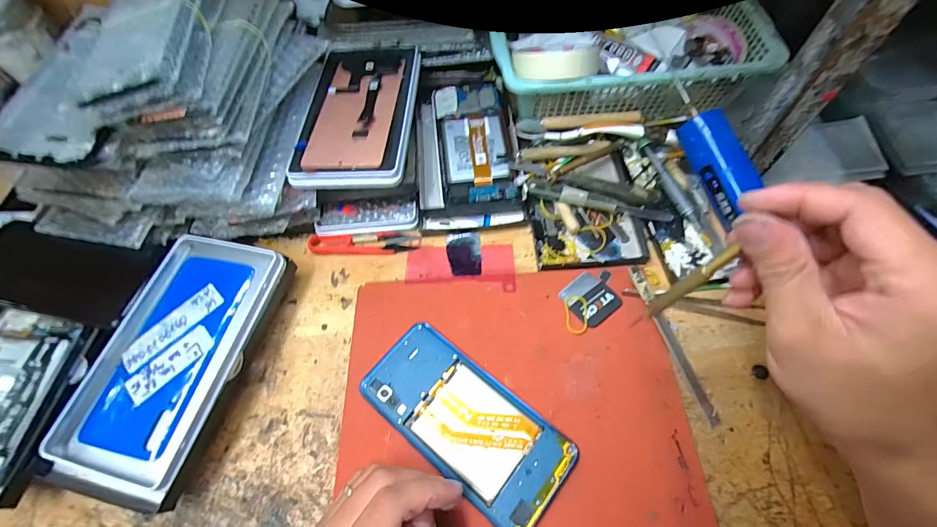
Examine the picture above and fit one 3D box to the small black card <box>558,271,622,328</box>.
[{"bbox_3d":[0.107,0.027,0.335,0.047,0.004,0.042,-37,66,-14],"label":"small black card"}]

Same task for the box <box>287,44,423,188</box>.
[{"bbox_3d":[-0.104,-0.147,0.379,0.099,0.016,0.182,1,62,4],"label":"box"}]

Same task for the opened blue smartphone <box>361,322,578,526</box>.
[{"bbox_3d":[-0.002,0.114,0.292,0.156,0.007,0.074,36,70,21],"label":"opened blue smartphone"}]

